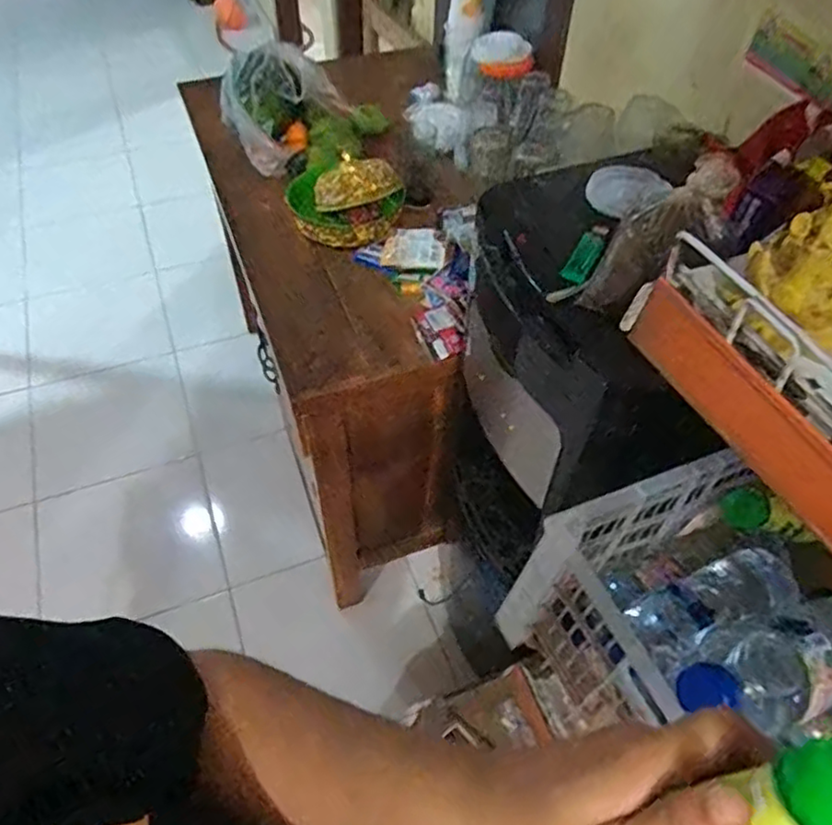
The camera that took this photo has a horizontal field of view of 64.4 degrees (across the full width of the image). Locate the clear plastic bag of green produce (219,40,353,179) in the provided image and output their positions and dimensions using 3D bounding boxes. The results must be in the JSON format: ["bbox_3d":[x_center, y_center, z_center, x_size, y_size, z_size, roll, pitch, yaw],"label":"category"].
[{"bbox_3d":[-0.238,-0.551,1.211,0.216,0.189,0.113,-17,53,-14],"label":"clear plastic bag of green produce"}]

